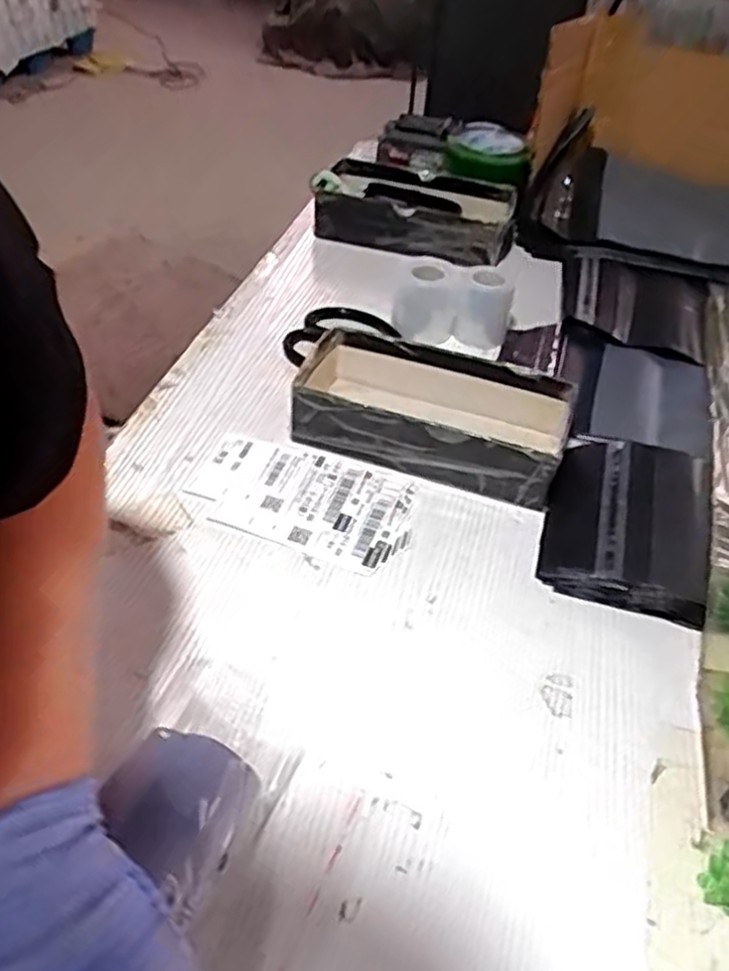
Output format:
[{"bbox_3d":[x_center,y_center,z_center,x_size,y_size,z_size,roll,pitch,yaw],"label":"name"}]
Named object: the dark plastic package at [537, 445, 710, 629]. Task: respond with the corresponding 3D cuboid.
[{"bbox_3d":[0.200,0.025,0.584,0.114,0.026,0.158,16,43,11],"label":"dark plastic package"}]

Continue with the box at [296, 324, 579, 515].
[{"bbox_3d":[0.058,-0.061,0.640,0.220,0.054,0.120,16,43,11],"label":"box"}]

